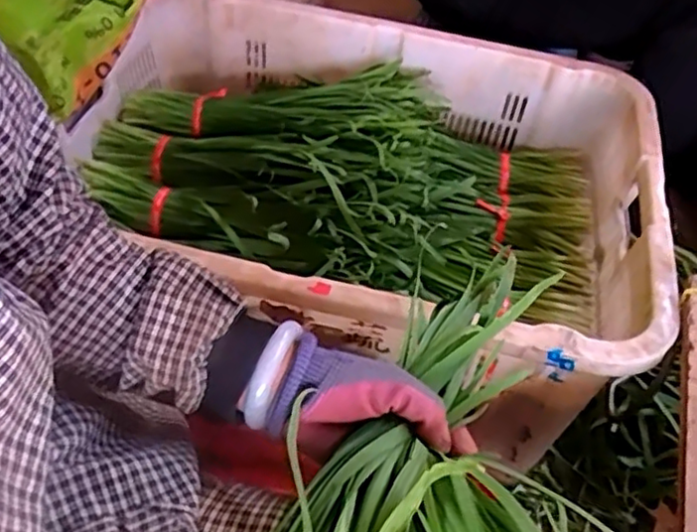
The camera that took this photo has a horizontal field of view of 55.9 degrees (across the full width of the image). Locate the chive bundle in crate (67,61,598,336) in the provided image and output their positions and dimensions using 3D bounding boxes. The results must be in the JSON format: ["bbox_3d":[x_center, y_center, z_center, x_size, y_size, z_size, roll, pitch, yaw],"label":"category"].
[{"bbox_3d":[0.006,-0.128,0.803,0.593,0.095,0.357,13,50,6],"label":"chive bundle in crate"}]

